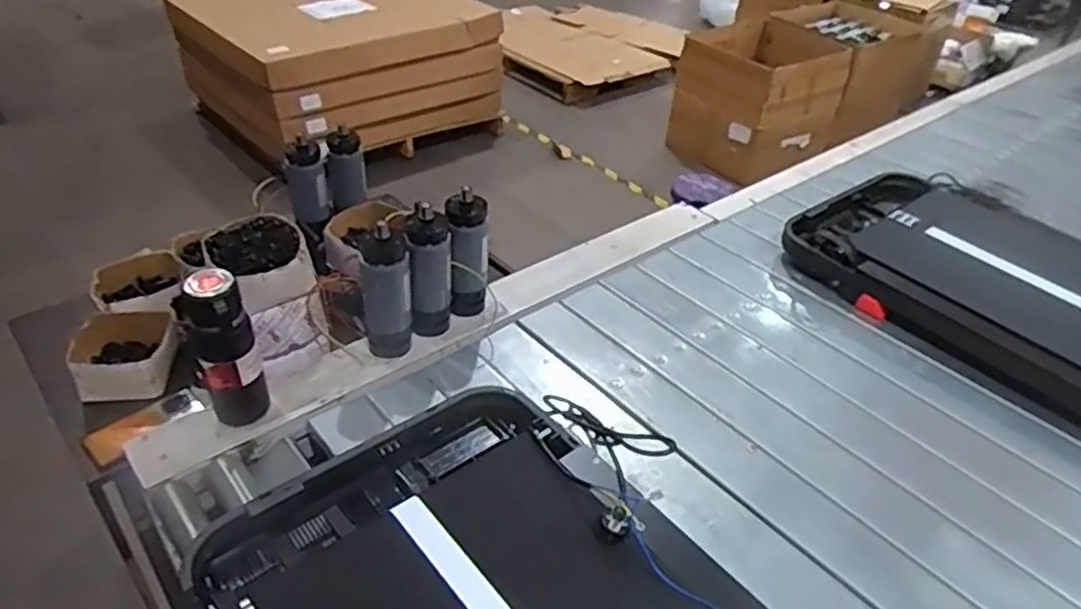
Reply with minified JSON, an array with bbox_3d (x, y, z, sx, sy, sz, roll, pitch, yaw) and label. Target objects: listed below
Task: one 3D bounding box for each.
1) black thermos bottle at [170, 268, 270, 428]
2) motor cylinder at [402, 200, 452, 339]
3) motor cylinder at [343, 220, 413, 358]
[{"bbox_3d":[-0.426,0.063,0.984,0.081,0.232,0.064,-20,44,-27],"label":"black thermos bottle"},{"bbox_3d":[-0.180,-0.040,1.180,0.067,0.232,0.064,4,39,0],"label":"motor cylinder"},{"bbox_3d":[-0.246,-0.021,1.151,0.081,0.229,0.085,-6,40,-12],"label":"motor cylinder"}]

